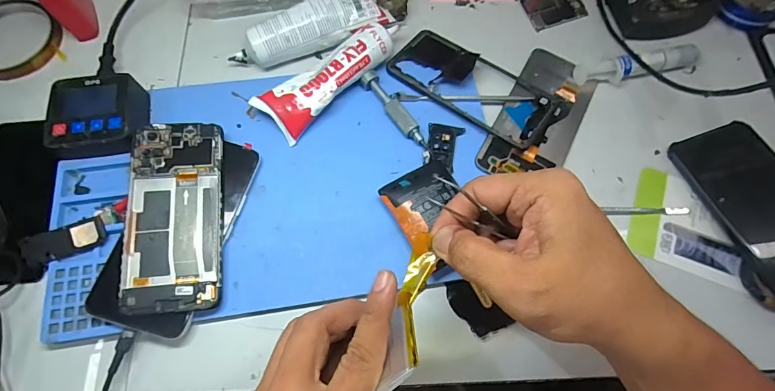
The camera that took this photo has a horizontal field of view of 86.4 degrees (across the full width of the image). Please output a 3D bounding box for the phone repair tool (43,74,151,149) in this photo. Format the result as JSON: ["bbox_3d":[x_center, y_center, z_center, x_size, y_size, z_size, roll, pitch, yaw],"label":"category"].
[{"bbox_3d":[-0.254,-0.068,0.369,0.073,0.037,0.069,-8,70,-4],"label":"phone repair tool"}]

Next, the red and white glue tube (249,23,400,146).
[{"bbox_3d":[-0.049,-0.114,0.390,0.147,0.033,0.046,-41,75,-15],"label":"red and white glue tube"}]

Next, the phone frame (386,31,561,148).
[{"bbox_3d":[0.085,-0.105,0.403,0.163,0.013,0.081,37,66,15],"label":"phone frame"}]

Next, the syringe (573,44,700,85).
[{"bbox_3d":[0.256,-0.130,0.415,0.132,0.022,0.025,-12,70,-5],"label":"syringe"}]

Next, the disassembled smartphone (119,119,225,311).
[{"bbox_3d":[-0.172,0.013,0.334,0.071,0.007,0.157,-4,72,-9],"label":"disassembled smartphone"}]

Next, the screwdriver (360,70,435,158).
[{"bbox_3d":[0.012,-0.077,0.388,0.019,0.015,0.101,-37,74,-13],"label":"screwdriver"}]

